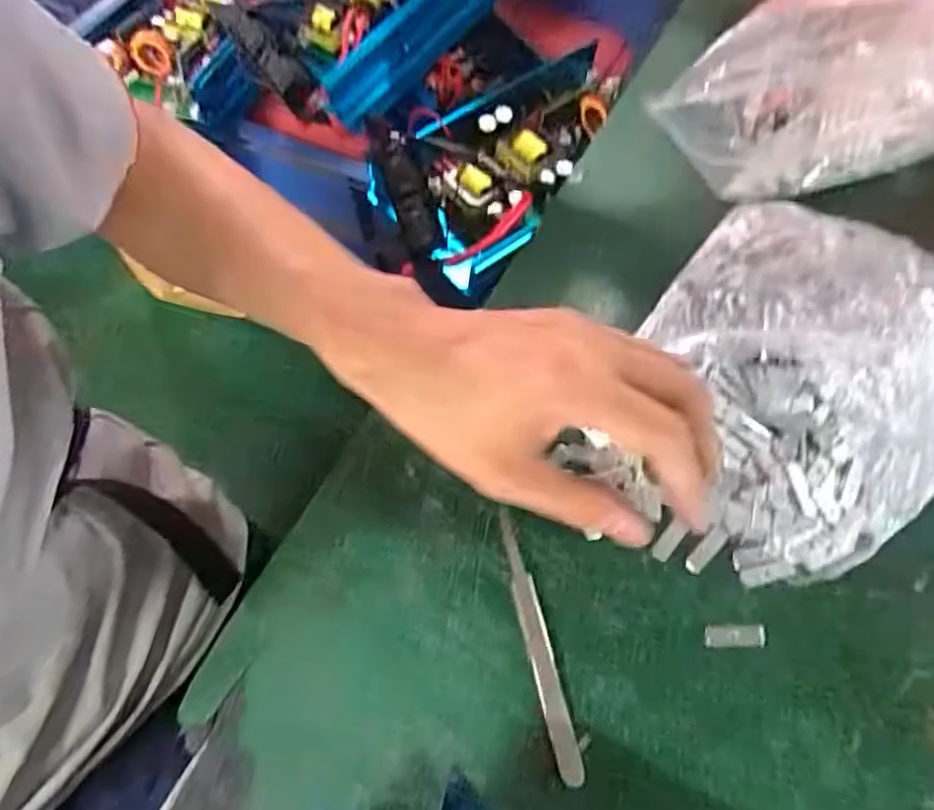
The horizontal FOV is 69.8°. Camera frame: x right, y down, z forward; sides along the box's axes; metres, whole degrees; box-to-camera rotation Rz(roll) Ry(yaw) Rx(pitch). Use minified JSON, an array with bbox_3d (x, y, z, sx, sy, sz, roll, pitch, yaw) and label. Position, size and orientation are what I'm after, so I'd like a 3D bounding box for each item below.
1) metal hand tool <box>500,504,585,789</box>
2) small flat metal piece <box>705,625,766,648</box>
[{"bbox_3d":[0.031,0.104,0.299,0.011,0.007,0.117,-12,63,-7],"label":"metal hand tool"},{"bbox_3d":[0.119,0.102,0.296,0.026,0.004,0.010,1,62,0],"label":"small flat metal piece"}]

